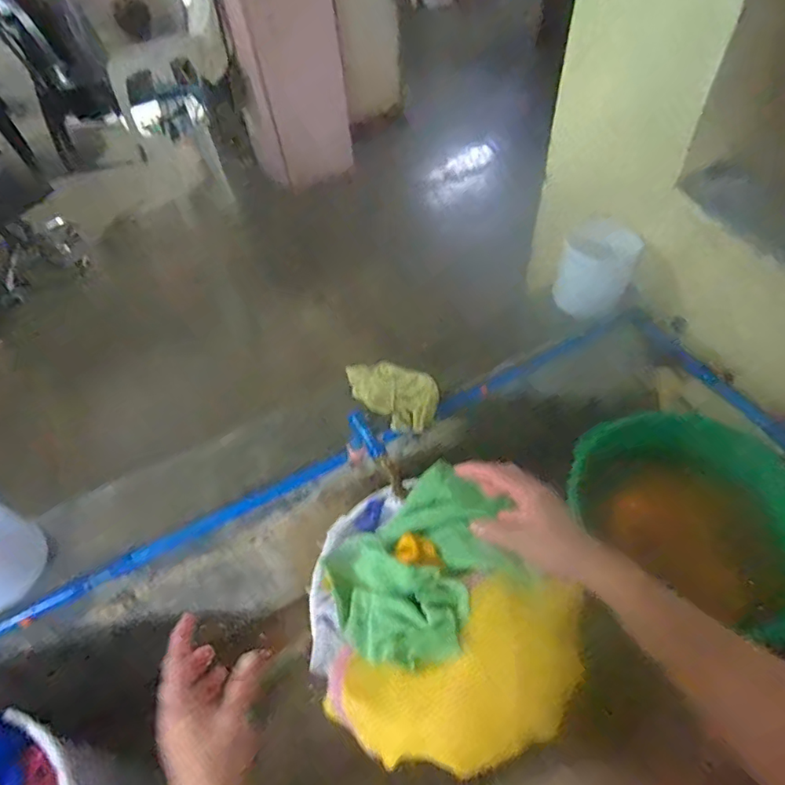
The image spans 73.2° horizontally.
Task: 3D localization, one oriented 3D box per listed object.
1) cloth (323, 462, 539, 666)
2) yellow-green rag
[{"bbox_3d":[0.059,0.296,0.931,0.354,0.059,0.263,-36,58,-22],"label":"cloth"},{"bbox_3d":[-0.010,0.000,1.094,0.205,0.056,0.128,17,55,16],"label":"yellow-green rag"}]

